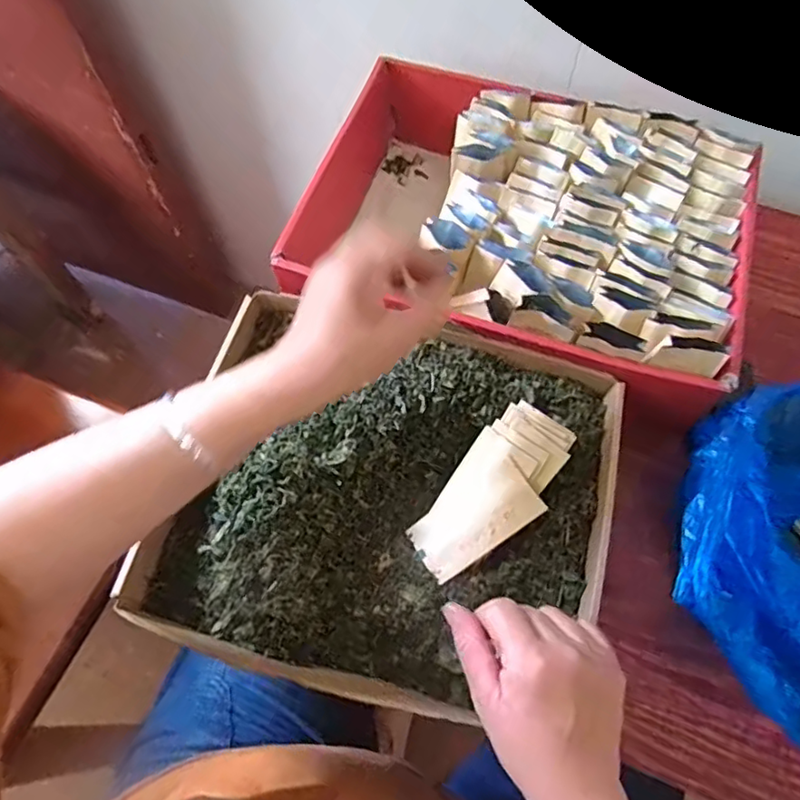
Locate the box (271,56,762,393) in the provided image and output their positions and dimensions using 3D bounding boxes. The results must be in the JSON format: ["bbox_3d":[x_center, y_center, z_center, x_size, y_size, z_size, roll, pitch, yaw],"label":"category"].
[{"bbox_3d":[0.111,-0.172,0.574,0.406,0.108,0.297,18,66,10],"label":"box"}]

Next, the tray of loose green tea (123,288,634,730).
[{"bbox_3d":[-0.006,0.081,0.469,0.319,0.077,0.275,13,65,9],"label":"tray of loose green tea"}]

